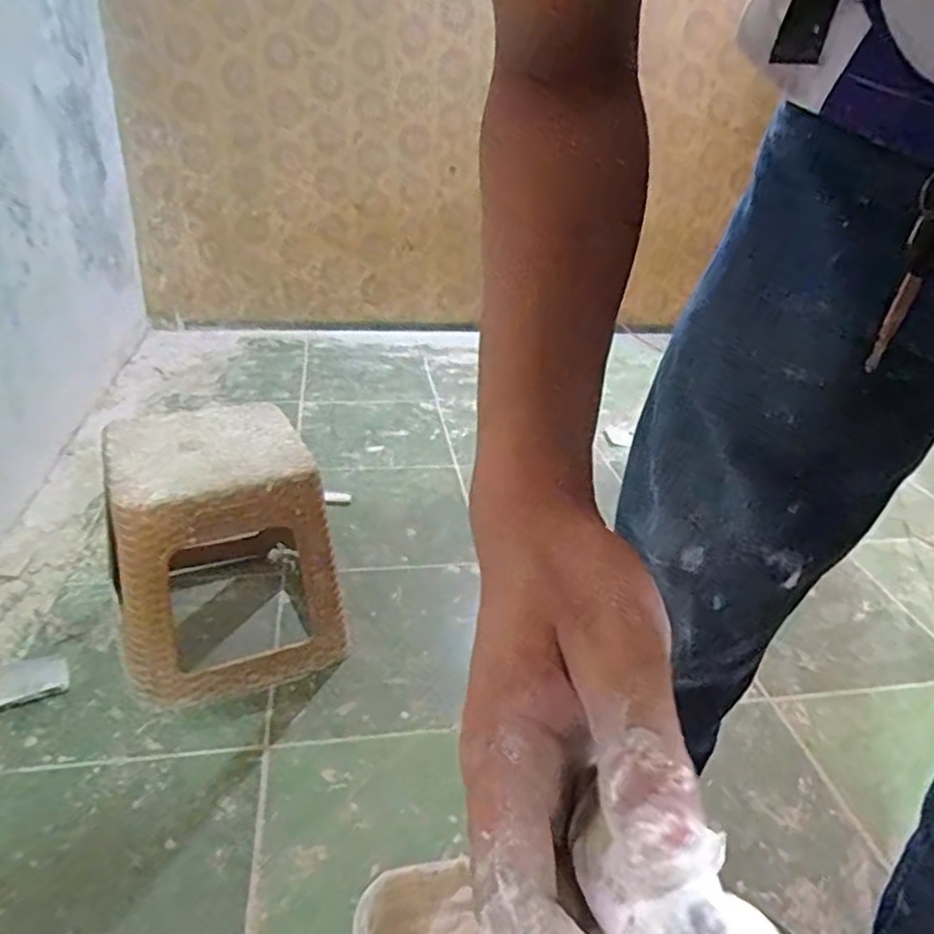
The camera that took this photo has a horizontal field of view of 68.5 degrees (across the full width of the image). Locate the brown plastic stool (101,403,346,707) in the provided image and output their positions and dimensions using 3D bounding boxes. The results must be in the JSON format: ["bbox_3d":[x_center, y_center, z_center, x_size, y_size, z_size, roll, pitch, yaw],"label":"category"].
[{"bbox_3d":[-0.403,0.139,1.118,0.300,0.367,0.315,-11,33,-25],"label":"brown plastic stool"}]

